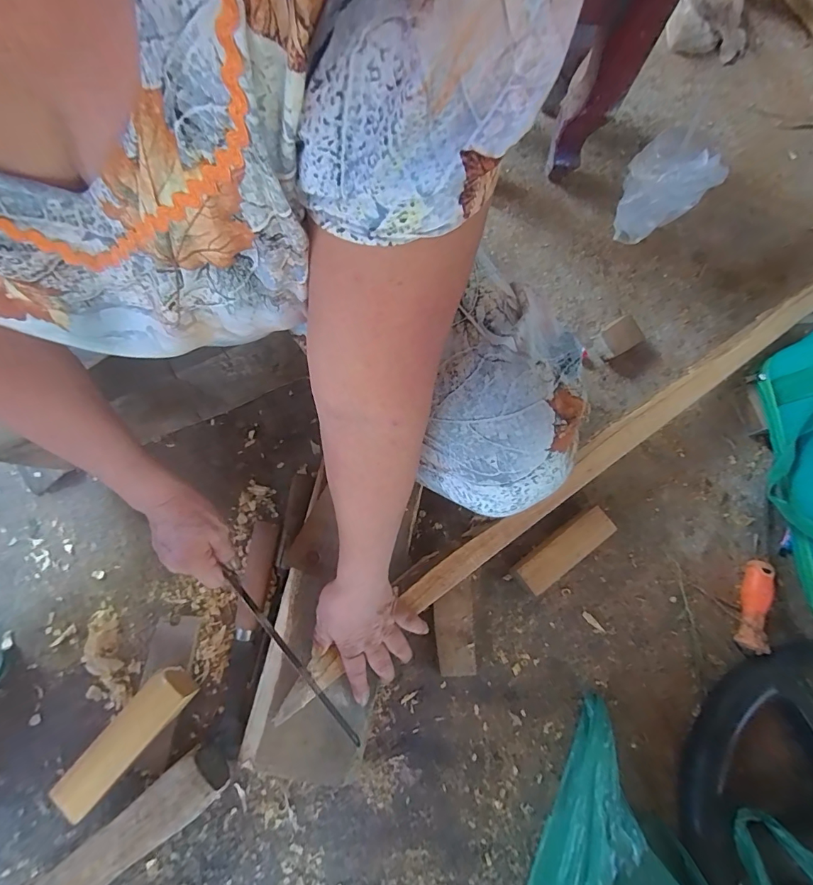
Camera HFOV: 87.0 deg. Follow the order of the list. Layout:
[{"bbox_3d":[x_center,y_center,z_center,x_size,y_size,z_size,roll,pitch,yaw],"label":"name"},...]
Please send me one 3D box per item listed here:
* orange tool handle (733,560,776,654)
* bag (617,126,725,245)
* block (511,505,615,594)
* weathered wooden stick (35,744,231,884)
[{"bbox_3d":[0.429,0.199,0.528,0.026,0.030,0.108,19,76,4],"label":"orange tool handle"},{"bbox_3d":[0.373,-0.371,0.637,0.114,0.161,0.092,44,77,9],"label":"bag"},{"bbox_3d":[0.188,0.130,0.525,0.129,0.052,0.040,-34,79,-11],"label":"block"},{"bbox_3d":[-0.371,0.474,0.423,0.433,0.056,0.056,-39,79,-10],"label":"weathered wooden stick"}]

